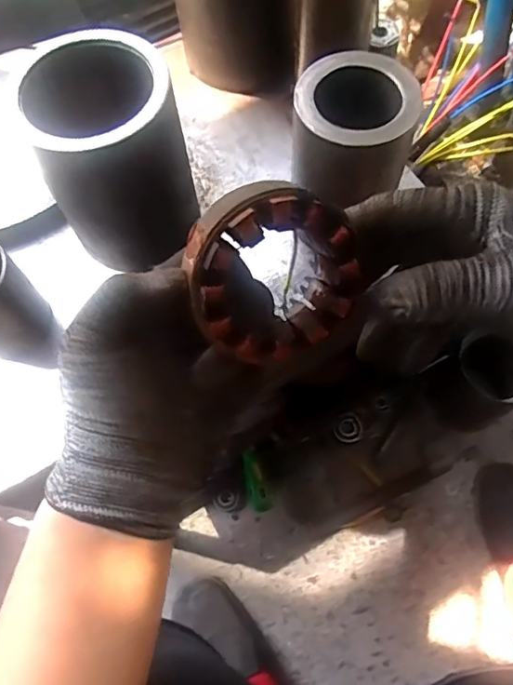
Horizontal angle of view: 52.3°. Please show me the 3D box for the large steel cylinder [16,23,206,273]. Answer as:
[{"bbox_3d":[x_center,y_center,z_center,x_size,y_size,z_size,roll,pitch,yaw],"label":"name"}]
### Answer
[{"bbox_3d":[-0.110,-0.138,0.414,0.113,0.156,0.102,-21,68,-6],"label":"large steel cylinder"}]

